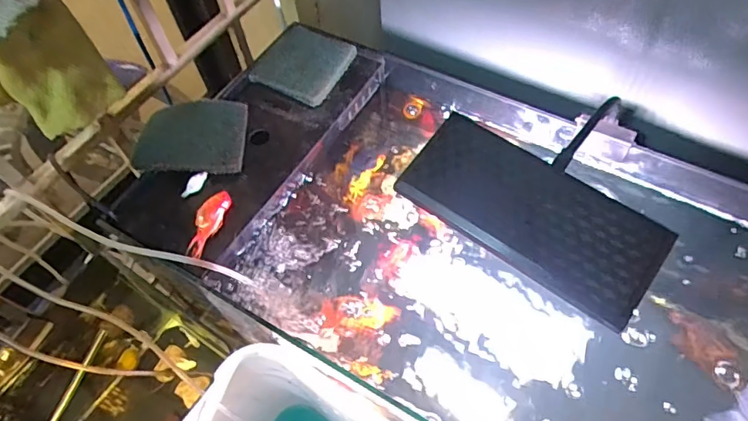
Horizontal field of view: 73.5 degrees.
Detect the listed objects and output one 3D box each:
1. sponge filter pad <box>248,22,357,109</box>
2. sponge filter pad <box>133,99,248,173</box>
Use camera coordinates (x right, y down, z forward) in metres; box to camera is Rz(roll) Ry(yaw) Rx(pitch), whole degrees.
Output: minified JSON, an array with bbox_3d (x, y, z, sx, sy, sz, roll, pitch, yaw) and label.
[{"bbox_3d":[-0.072,-0.158,0.531,0.088,0.013,0.091,25,63,18],"label":"sponge filter pad"},{"bbox_3d":[-0.175,-0.070,0.480,0.099,0.021,0.075,-7,58,0],"label":"sponge filter pad"}]

